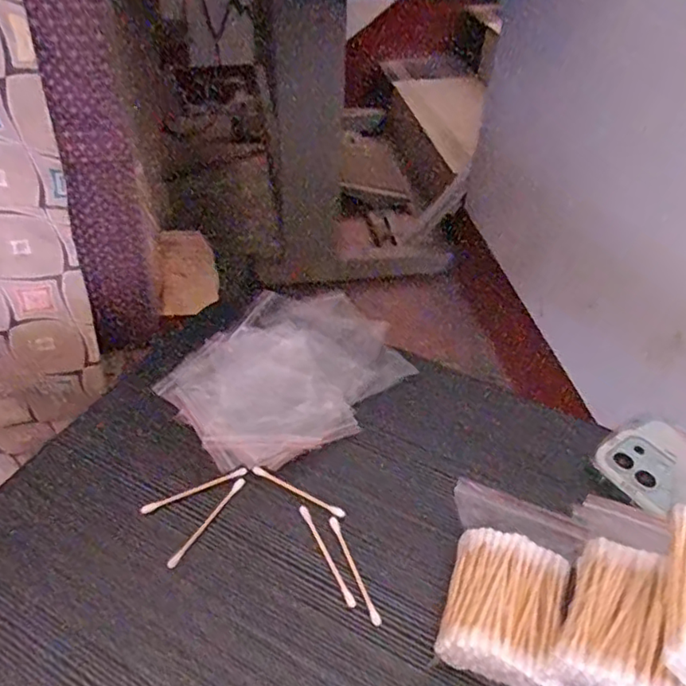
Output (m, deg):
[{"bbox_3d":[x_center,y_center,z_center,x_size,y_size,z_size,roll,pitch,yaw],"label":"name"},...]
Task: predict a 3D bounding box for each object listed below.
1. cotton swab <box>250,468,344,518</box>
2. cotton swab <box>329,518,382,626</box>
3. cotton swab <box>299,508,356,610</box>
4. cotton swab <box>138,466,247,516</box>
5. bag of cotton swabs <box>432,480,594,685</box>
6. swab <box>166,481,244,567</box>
[{"bbox_3d":[-0.029,0.097,0.388,0.067,0.006,0.007,21,47,18],"label":"cotton swab"},{"bbox_3d":[0.006,0.135,0.354,0.006,0.004,0.069,-15,47,-17],"label":"cotton swab"},{"bbox_3d":[-0.010,0.129,0.360,0.005,0.004,0.069,-19,48,-20],"label":"cotton swab"},{"bbox_3d":[-0.096,0.097,0.387,0.069,0.005,0.005,-19,48,-20],"label":"cotton swab"},{"bbox_3d":[0.095,0.133,0.331,0.075,0.028,0.108,15,45,13],"label":"bag of cotton swabs"},{"bbox_3d":[-0.085,0.112,0.374,0.005,0.004,0.070,24,48,21],"label":"swab"}]

